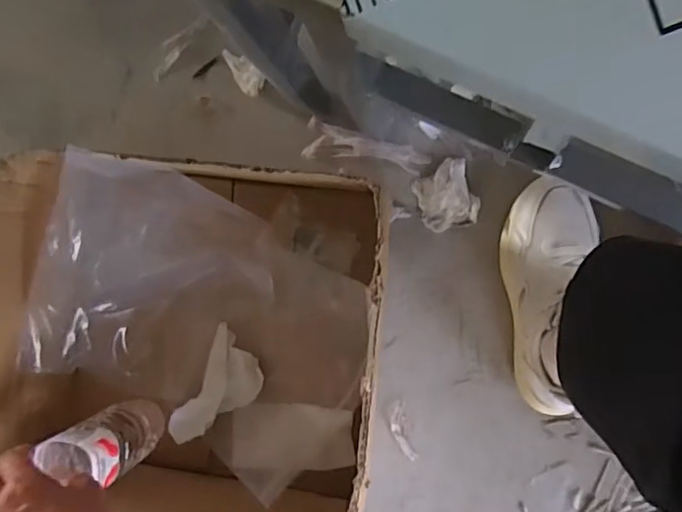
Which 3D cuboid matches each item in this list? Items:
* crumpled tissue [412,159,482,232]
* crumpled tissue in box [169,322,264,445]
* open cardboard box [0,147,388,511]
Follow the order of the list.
[{"bbox_3d":[0.119,-0.067,0.636,0.063,0.018,0.074,-19,91,7],"label":"crumpled tissue"},{"bbox_3d":[-0.134,0.153,0.631,0.071,0.050,0.130,24,95,5],"label":"crumpled tissue in box"},{"bbox_3d":[-0.161,0.090,0.600,0.394,0.158,0.359,7,94,6],"label":"open cardboard box"}]

